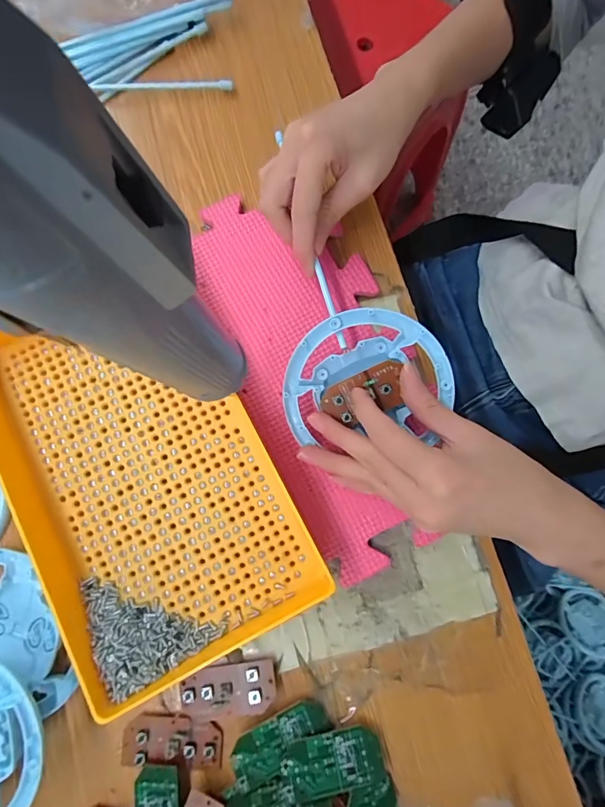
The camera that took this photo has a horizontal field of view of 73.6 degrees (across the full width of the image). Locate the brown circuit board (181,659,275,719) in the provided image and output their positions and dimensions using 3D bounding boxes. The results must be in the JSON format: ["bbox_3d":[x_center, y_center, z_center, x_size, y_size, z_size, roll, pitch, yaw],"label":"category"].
[{"bbox_3d":[-0.047,0.179,0.252,0.058,0.006,0.028,-8,79,-2],"label":"brown circuit board"}]

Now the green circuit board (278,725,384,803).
[{"bbox_3d":[0.018,0.215,0.243,0.060,0.006,0.029,-9,64,-5],"label":"green circuit board"}]

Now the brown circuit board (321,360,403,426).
[{"bbox_3d":[0.040,-0.005,0.259,0.053,0.009,0.027,-25,80,7],"label":"brown circuit board"}]

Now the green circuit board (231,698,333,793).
[{"bbox_3d":[-0.013,0.205,0.245,0.060,0.006,0.027,-23,80,-5],"label":"green circuit board"}]

